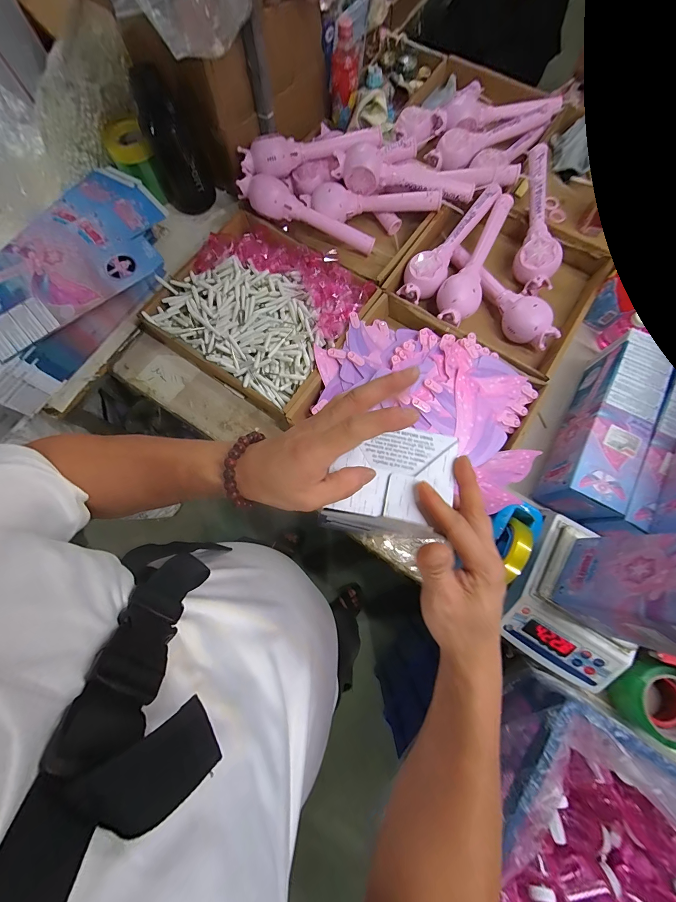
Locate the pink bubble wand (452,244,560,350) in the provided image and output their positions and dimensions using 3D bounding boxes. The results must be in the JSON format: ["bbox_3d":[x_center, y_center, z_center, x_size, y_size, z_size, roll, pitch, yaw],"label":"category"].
[{"bbox_3d":[0.339,-0.328,0.650,0.076,0.053,0.284,-29,77,-7],"label":"pink bubble wand"}]

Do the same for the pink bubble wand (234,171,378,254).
[{"bbox_3d":[-0.064,-0.523,0.693,0.307,0.049,0.064,17,76,-14],"label":"pink bubble wand"}]

